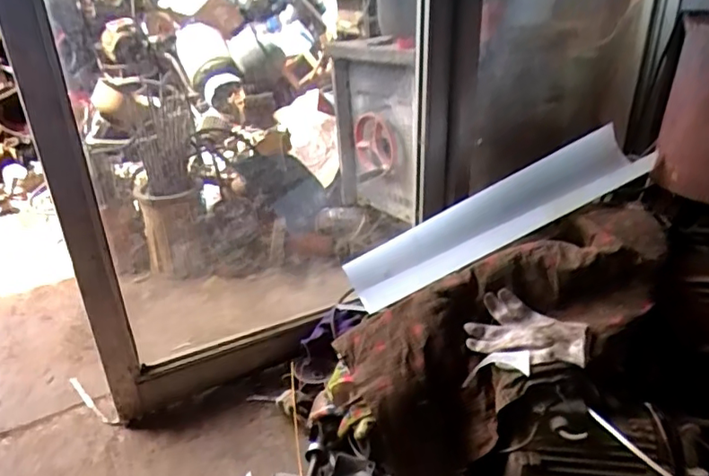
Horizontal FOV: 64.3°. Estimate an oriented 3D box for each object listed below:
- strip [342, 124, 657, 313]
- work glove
[{"bbox_3d":[0.284,-0.035,1.133,0.627,0.084,0.134,-27,32,-3],"label":"strip"},{"bbox_3d":[0.291,0.168,0.958,0.191,0.085,0.100,19,34,33],"label":"work glove"}]

